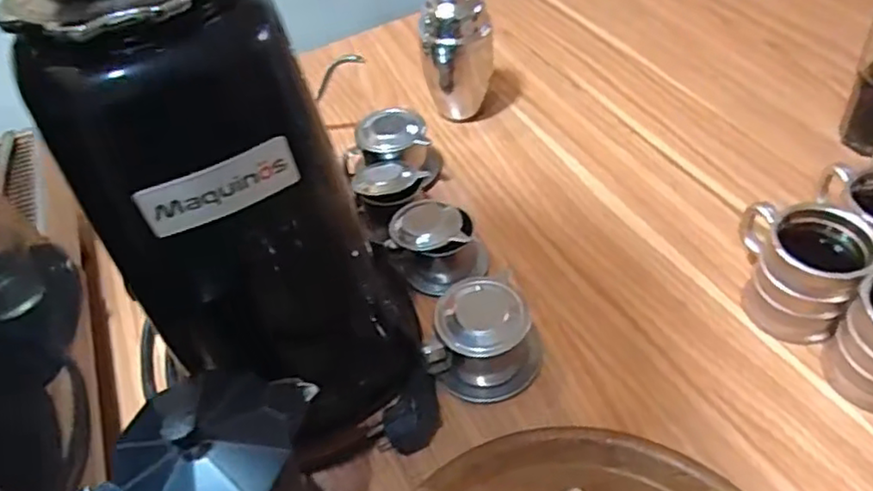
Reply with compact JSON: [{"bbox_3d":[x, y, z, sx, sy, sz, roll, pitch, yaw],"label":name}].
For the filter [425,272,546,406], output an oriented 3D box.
[{"bbox_3d":[0.038,0.076,0.496,0.088,0.069,0.069,8,50,15],"label":"filter"}]

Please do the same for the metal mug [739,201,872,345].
[{"bbox_3d":[0.285,0.019,0.504,0.095,0.091,0.076,24,55,26],"label":"metal mug"}]

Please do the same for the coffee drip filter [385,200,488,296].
[{"bbox_3d":[0.001,-0.002,0.582,0.078,0.054,0.076,-4,48,4],"label":"coffee drip filter"}]

